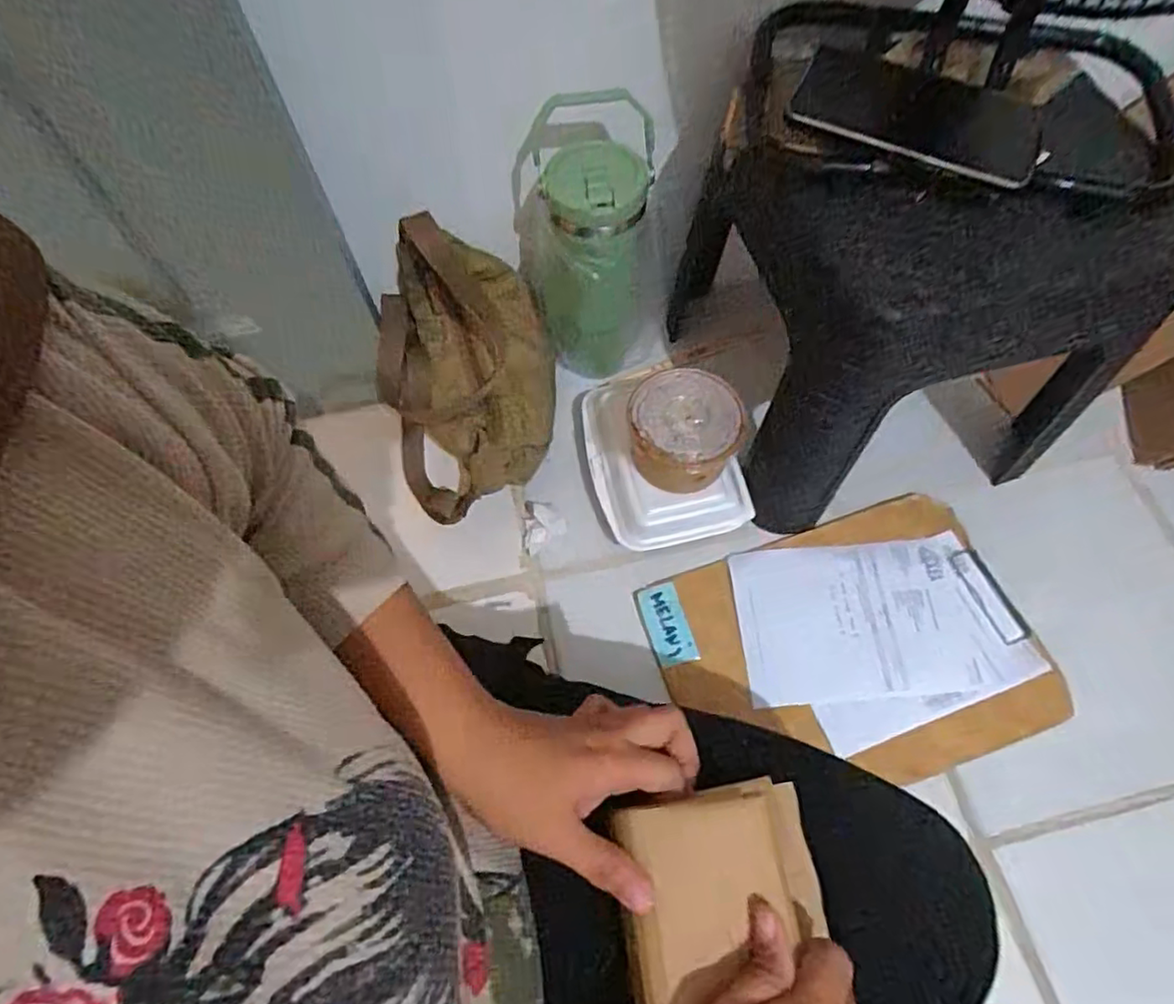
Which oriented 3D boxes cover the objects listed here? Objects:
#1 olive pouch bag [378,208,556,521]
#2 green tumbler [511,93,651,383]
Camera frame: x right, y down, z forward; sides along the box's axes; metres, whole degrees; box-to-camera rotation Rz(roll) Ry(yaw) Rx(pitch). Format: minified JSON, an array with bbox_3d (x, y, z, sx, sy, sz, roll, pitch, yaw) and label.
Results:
[{"bbox_3d":[-0.120,-0.126,0.595,0.168,0.173,0.231,-17,65,-7],"label":"olive pouch bag"},{"bbox_3d":[-0.004,-0.245,0.597,0.114,0.250,0.121,-1,64,1],"label":"green tumbler"}]

